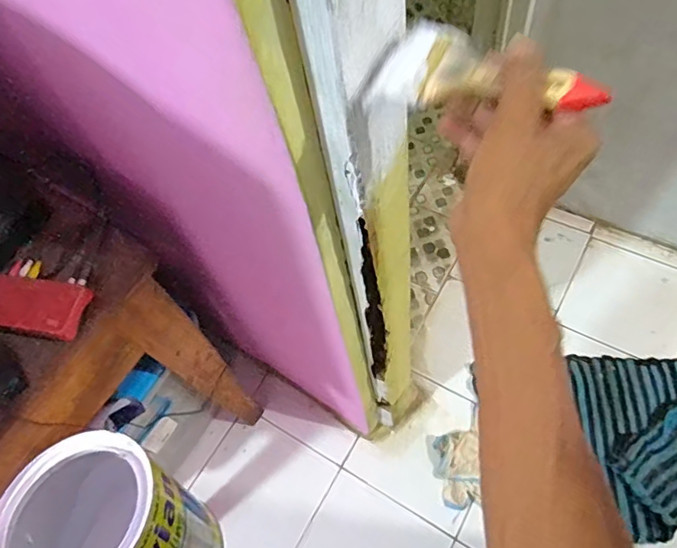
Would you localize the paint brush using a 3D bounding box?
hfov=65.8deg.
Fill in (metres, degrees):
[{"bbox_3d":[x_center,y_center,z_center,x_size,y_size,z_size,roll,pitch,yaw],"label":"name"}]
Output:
[{"bbox_3d":[0.093,-0.132,0.345,0.160,0.025,0.061,27,68,36],"label":"paint brush"}]

